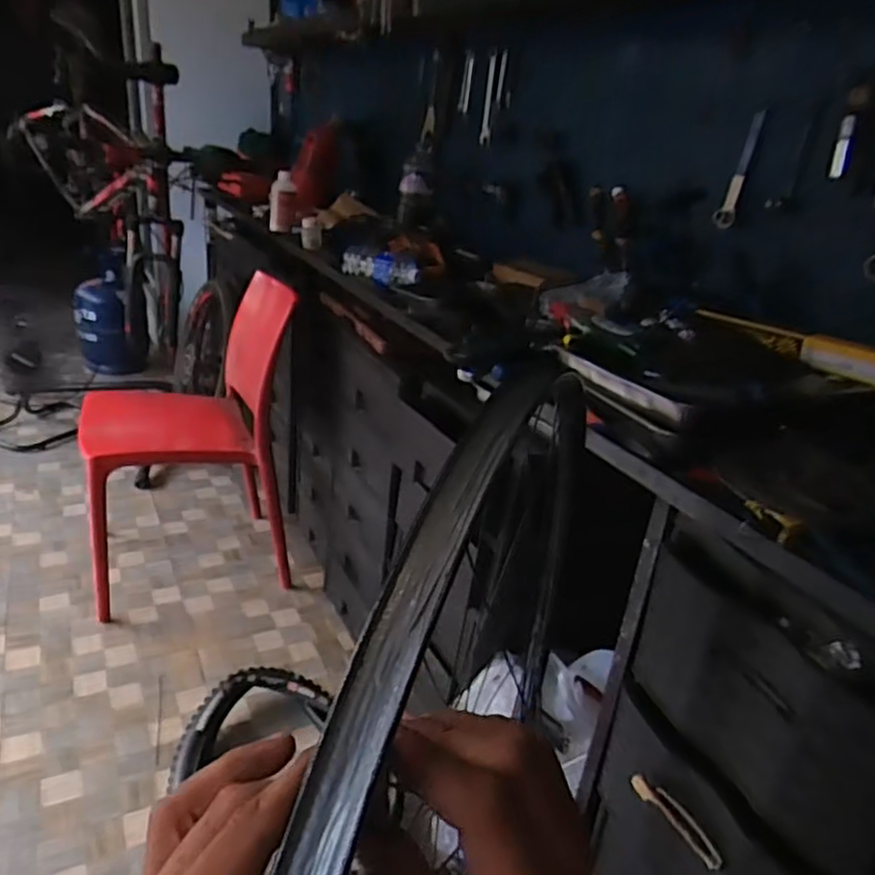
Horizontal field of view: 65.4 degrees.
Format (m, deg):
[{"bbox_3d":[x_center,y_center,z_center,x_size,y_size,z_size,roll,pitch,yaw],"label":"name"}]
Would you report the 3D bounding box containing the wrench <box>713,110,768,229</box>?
[{"bbox_3d":[0.486,-0.431,1.101,0.004,0.176,0.044,2,21,-26],"label":"wrench"}]

